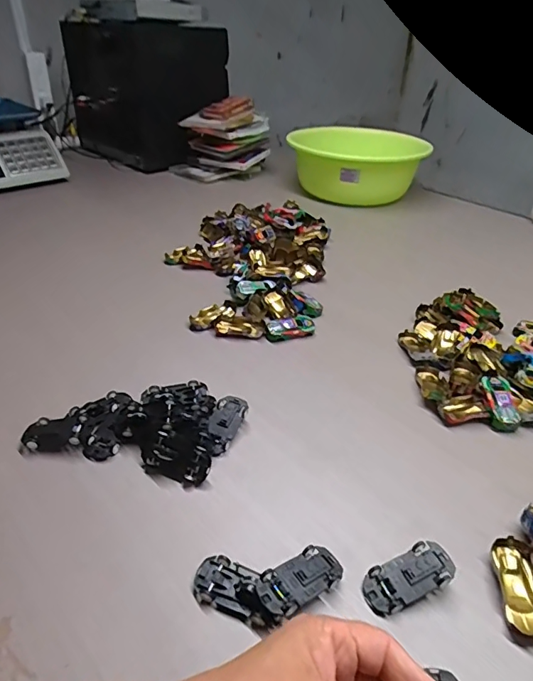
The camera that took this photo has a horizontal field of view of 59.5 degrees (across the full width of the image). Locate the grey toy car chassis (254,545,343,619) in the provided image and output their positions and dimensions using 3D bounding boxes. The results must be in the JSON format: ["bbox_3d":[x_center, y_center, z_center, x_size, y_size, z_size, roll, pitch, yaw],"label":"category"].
[{"bbox_3d":[0.023,0.168,0.325,0.063,0.014,0.031,-20,40,-29],"label":"grey toy car chassis"}]

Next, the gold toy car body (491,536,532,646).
[{"bbox_3d":[0.182,0.175,0.329,0.031,0.018,0.065,6,35,4],"label":"gold toy car body"}]

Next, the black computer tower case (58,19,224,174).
[{"bbox_3d":[-0.303,-0.645,1.210,0.326,0.309,0.255,22,39,26],"label":"black computer tower case"}]

